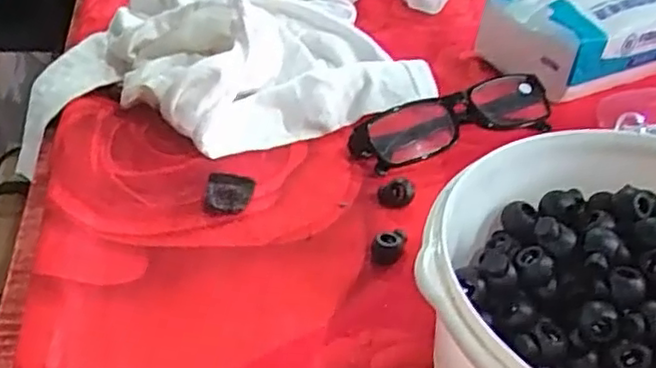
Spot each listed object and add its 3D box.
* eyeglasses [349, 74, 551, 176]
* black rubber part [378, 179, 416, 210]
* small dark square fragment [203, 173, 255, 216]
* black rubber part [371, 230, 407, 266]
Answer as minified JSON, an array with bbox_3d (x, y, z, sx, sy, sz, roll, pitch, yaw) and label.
[{"bbox_3d":[0.078,-0.039,0.422,0.129,0.032,0.037,-15,41,-23],"label":"eyeglasses"},{"bbox_3d":[0.037,0.005,0.369,0.019,0.011,0.016,7,37,4],"label":"black rubber part"},{"bbox_3d":[-0.052,0.006,0.361,0.024,0.007,0.028,6,37,2],"label":"small dark square fragment"},{"bbox_3d":[0.030,0.031,0.336,0.016,0.010,0.016,7,37,4],"label":"black rubber part"}]

